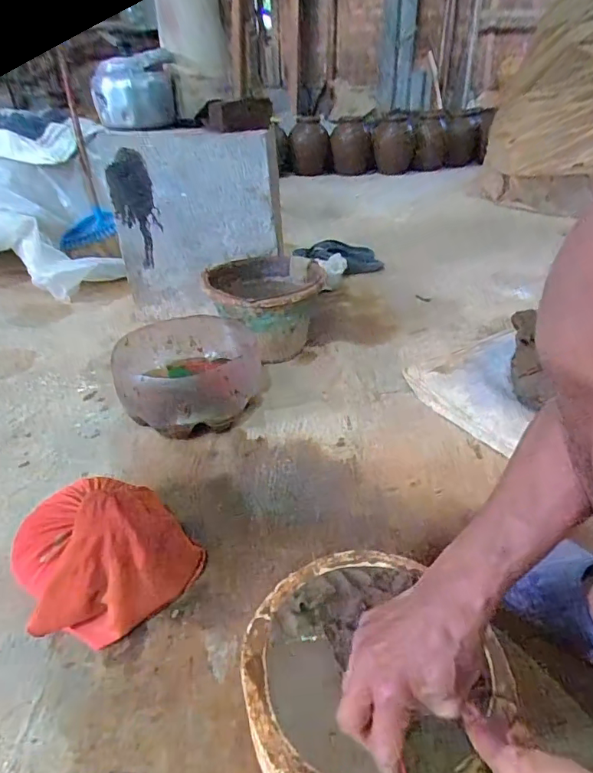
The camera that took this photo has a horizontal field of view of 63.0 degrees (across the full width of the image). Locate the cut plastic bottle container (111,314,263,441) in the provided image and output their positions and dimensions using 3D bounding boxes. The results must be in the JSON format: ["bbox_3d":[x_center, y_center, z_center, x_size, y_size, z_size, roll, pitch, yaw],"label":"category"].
[{"bbox_3d":[-0.186,-0.020,0.866,0.267,0.121,0.242,-7,33,-10],"label":"cut plastic bottle container"}]

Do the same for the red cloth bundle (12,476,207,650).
[{"bbox_3d":[-0.225,0.177,0.567,0.185,0.109,0.202,-21,37,-28],"label":"red cloth bundle"}]

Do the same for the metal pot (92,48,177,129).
[{"bbox_3d":[-0.365,-0.668,1.087,0.173,0.138,0.162,-11,34,-16],"label":"metal pot"}]

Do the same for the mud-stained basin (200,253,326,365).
[{"bbox_3d":[-0.069,-0.165,1.041,0.245,0.156,0.247,-1,32,0],"label":"mud-stained basin"}]

